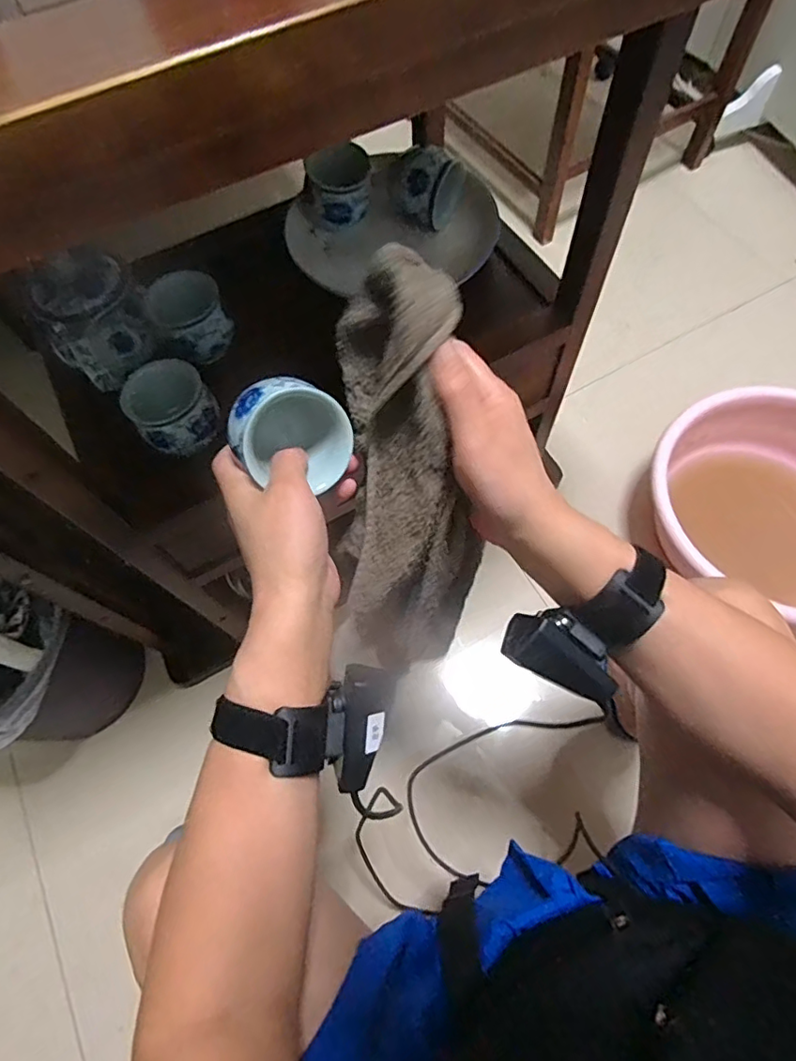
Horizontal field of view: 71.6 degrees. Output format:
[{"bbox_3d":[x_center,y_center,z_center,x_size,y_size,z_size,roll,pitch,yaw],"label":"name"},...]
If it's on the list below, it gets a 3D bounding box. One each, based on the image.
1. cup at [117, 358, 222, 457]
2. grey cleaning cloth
[{"bbox_3d":[-0.187,-0.102,0.459,0.065,0.046,0.060,-1,66,3],"label":"cup"},{"bbox_3d":[0.008,-0.013,0.370,0.085,0.306,0.061,-3,33,2],"label":"grey cleaning cloth"}]

